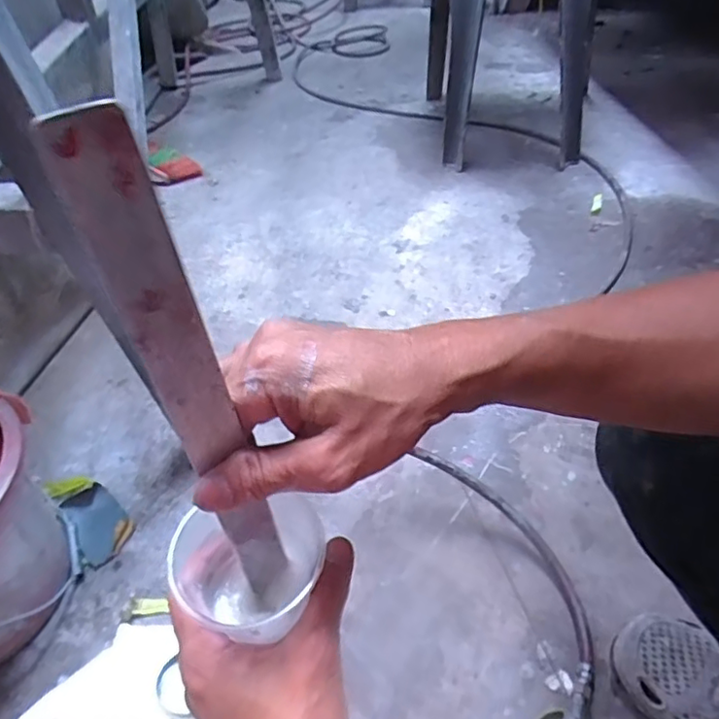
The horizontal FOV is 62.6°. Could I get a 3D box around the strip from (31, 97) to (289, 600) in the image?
[{"bbox_3d":[-0.062,0.034,0.250,0.029,0.261,0.005,-28,48,-19],"label":"strip"}]

